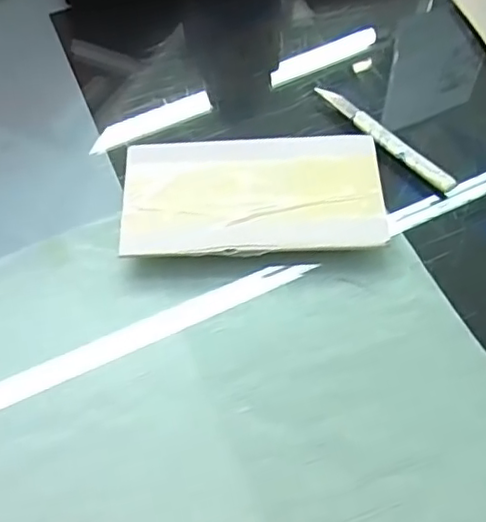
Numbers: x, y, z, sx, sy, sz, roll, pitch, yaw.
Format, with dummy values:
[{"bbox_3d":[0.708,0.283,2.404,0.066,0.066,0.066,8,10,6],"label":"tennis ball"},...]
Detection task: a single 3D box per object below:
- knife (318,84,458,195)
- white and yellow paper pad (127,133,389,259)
[{"bbox_3d":[0.086,-0.079,0.394,0.012,0.008,0.114,-37,64,-17],"label":"knife"},{"bbox_3d":[0.006,-0.038,0.373,0.149,0.013,0.083,-1,60,3],"label":"white and yellow paper pad"}]

